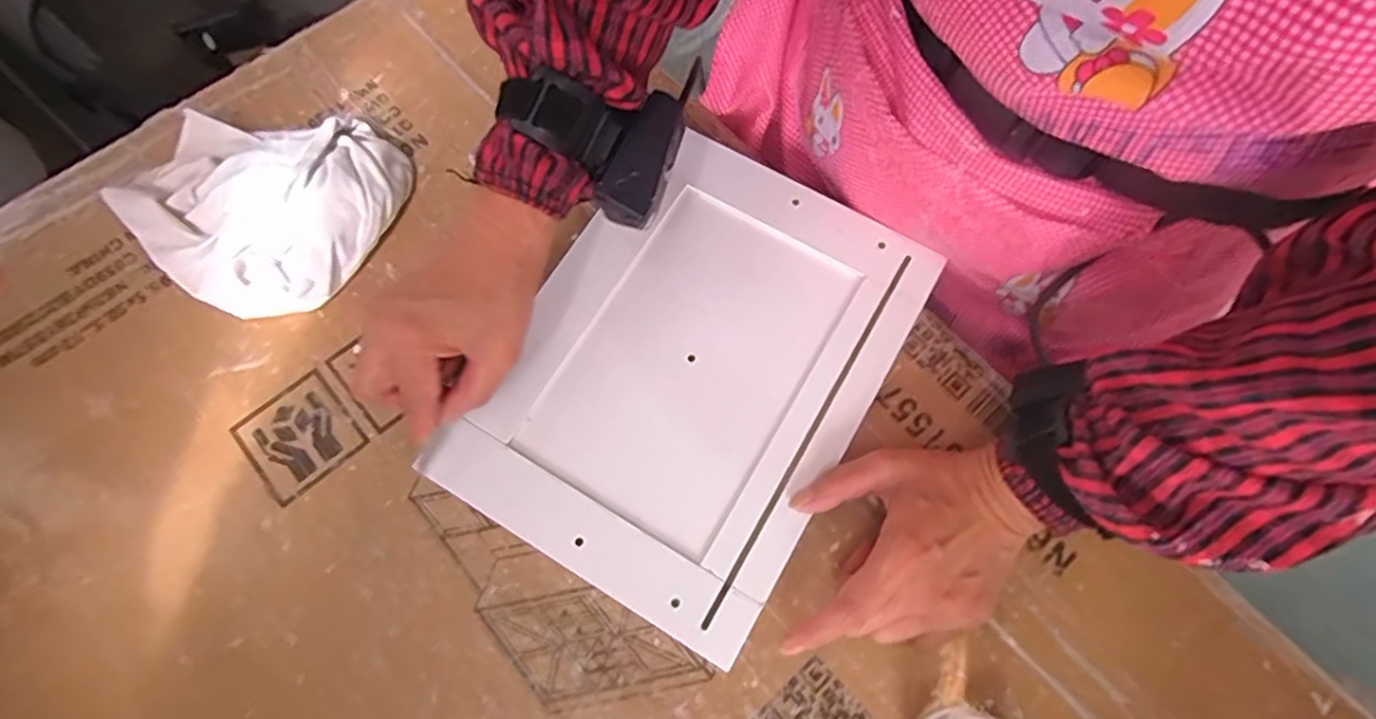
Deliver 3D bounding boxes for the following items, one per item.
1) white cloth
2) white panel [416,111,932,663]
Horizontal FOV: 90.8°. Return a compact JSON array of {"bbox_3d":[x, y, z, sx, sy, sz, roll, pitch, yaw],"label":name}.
[{"bbox_3d":[-0.289,-0.116,0.456,0.169,0.048,0.153,34,73,11],"label":"white cloth"},{"bbox_3d":[0.005,0.001,0.423,0.207,0.016,0.282,29,72,10],"label":"white panel"}]

